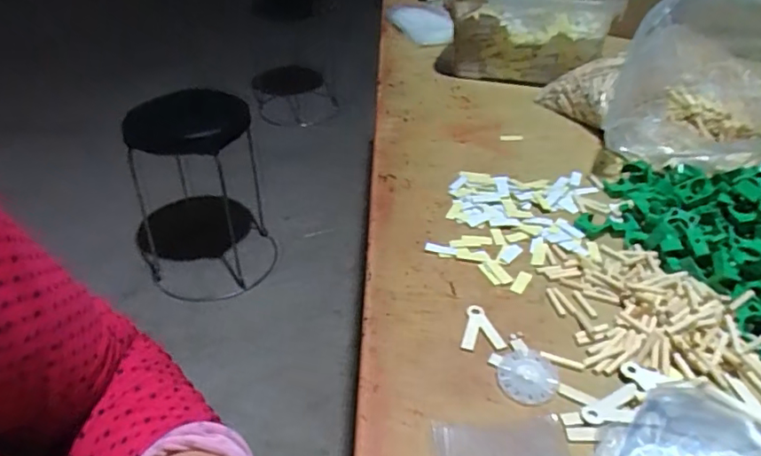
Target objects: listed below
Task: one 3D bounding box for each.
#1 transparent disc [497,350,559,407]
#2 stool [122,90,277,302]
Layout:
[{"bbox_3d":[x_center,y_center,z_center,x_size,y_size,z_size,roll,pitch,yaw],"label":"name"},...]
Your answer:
[{"bbox_3d":[0.100,0.100,0.379,0.039,0.007,0.042,-2,36,1],"label":"transparent disc"},{"bbox_3d":[-0.492,-0.100,1.465,0.343,0.511,0.345,-11,38,-15],"label":"stool"}]

